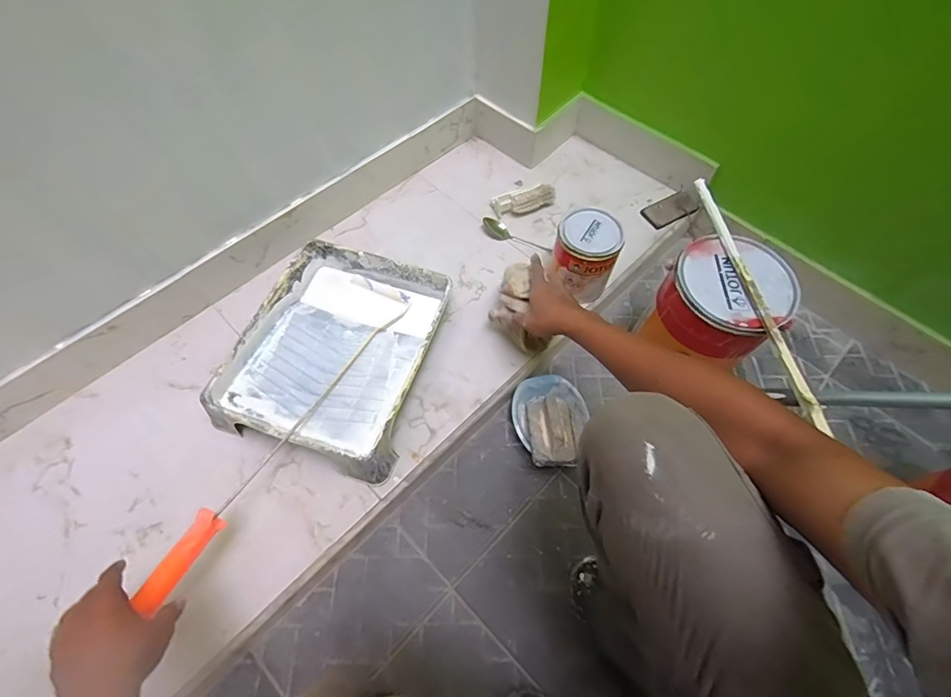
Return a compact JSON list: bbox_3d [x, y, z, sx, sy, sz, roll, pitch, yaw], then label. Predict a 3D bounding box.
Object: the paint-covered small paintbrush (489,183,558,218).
[{"bbox_3d":[0.100,-0.307,0.924,0.130,0.047,0.032,-11,63,-6],"label":"paint-covered small paintbrush"}]

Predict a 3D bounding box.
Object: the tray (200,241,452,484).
[{"bbox_3d":[-0.222,0.001,0.750,0.294,0.069,0.355,17,63,9],"label":"tray"}]

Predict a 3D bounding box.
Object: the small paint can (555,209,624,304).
[{"bbox_3d":[0.192,-0.158,0.796,0.101,0.143,0.108,0,62,0],"label":"small paint can"}]

